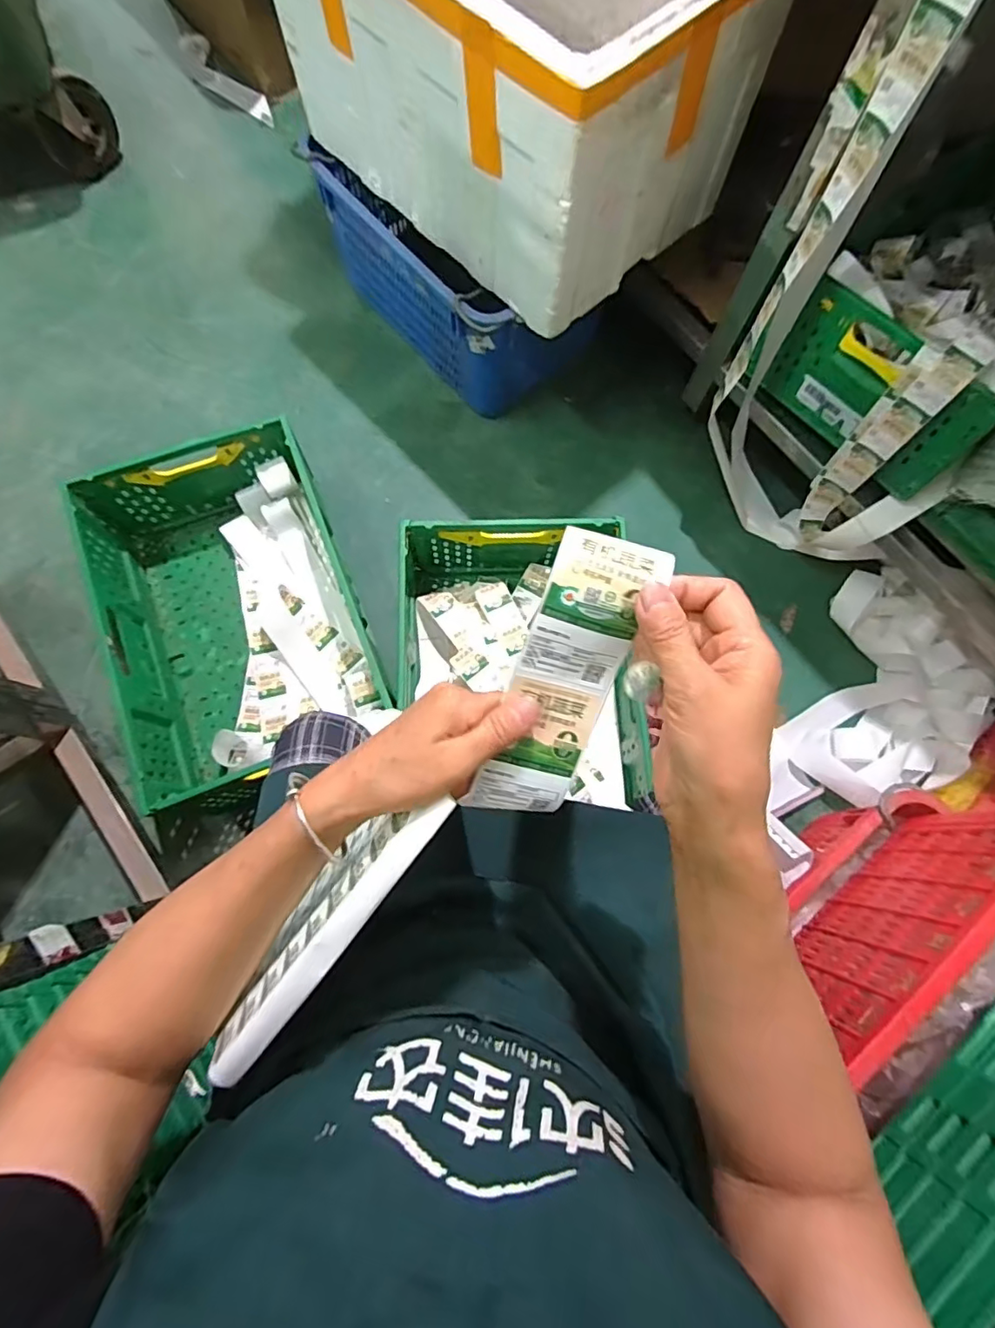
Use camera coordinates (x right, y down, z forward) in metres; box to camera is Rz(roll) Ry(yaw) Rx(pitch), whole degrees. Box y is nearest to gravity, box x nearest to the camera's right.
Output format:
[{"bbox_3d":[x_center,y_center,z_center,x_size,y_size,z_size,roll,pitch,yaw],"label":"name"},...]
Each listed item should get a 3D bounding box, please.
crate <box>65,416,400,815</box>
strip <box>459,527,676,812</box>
[{"bbox_3d":[-0.477,-0.092,1.027,0.408,0.193,0.609,-21,76,-7],"label":"crate"},{"bbox_3d":[0.036,0.013,0.309,0.055,0.019,0.169,19,111,3],"label":"strip"}]

